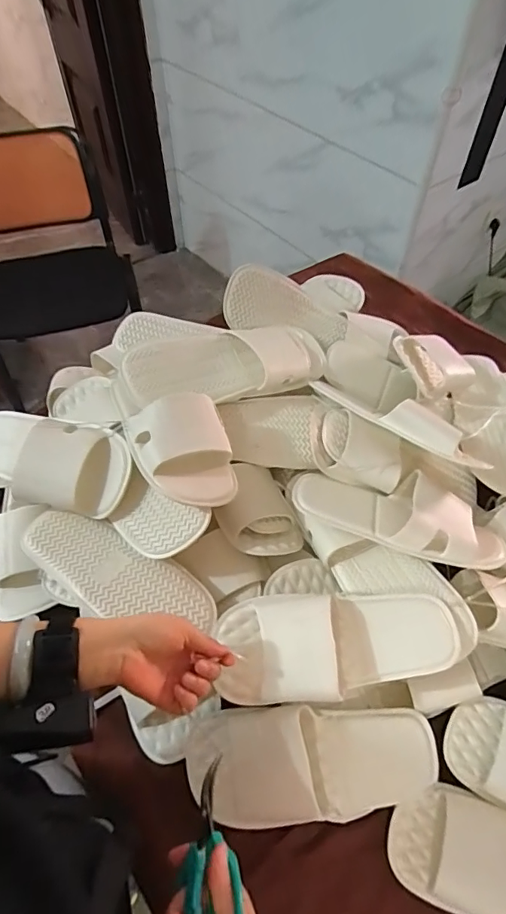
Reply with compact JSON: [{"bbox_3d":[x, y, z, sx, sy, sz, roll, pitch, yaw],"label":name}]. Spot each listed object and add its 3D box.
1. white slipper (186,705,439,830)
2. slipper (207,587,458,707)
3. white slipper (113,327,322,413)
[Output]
[{"bbox_3d":[0.069,0.331,0.515,0.266,0.067,0.103,-2,55,-1],"label":"white slipper"},{"bbox_3d":[0.092,0.199,0.526,0.262,0.050,0.110,-6,56,-5],"label":"slipper"},{"bbox_3d":[-0.031,-0.133,0.690,0.303,0.078,0.115,-25,58,-16],"label":"white slipper"}]

